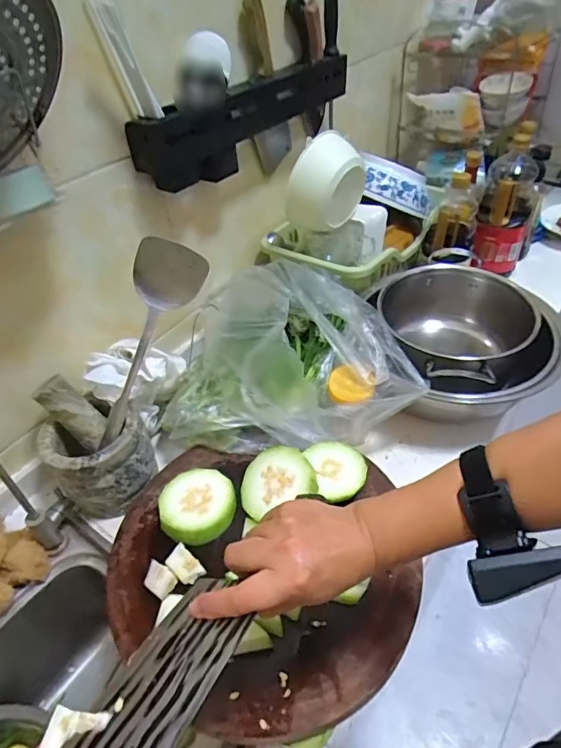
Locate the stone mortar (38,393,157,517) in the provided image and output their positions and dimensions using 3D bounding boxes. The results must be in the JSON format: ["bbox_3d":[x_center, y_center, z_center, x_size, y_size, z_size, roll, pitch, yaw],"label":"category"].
[{"bbox_3d":[-0.258,0.121,0.686,0.134,0.124,0.119,-3,43,2],"label":"stone mortar"}]

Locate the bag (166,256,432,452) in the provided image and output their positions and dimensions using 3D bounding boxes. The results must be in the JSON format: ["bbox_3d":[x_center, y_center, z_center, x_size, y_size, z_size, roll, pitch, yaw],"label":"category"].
[{"bbox_3d":[-0.007,-0.045,0.730,0.353,0.146,0.292,-14,44,-10],"label":"bag"}]

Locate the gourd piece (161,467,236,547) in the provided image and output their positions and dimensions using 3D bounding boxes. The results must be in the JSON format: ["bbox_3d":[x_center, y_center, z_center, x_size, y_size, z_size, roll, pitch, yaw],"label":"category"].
[{"bbox_3d":[-0.109,0.173,0.628,0.097,0.023,0.096,-3,43,2],"label":"gourd piece"}]

